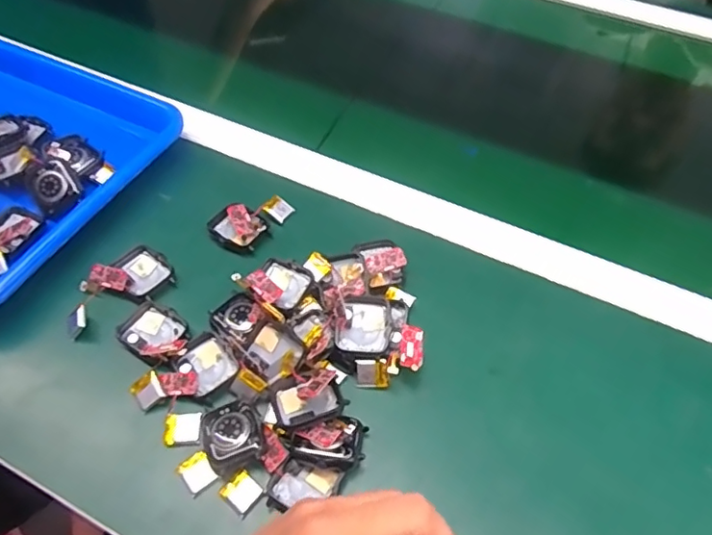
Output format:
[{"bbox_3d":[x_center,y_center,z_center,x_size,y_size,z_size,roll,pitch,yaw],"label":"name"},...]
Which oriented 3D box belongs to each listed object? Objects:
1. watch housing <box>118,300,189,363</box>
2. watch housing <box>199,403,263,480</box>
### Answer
[{"bbox_3d":[-0.145,0.046,0.405,0.044,0.010,0.038,32,62,20],"label":"watch housing"},{"bbox_3d":[-0.078,0.105,0.353,0.036,0.013,0.043,-34,62,-20],"label":"watch housing"}]

